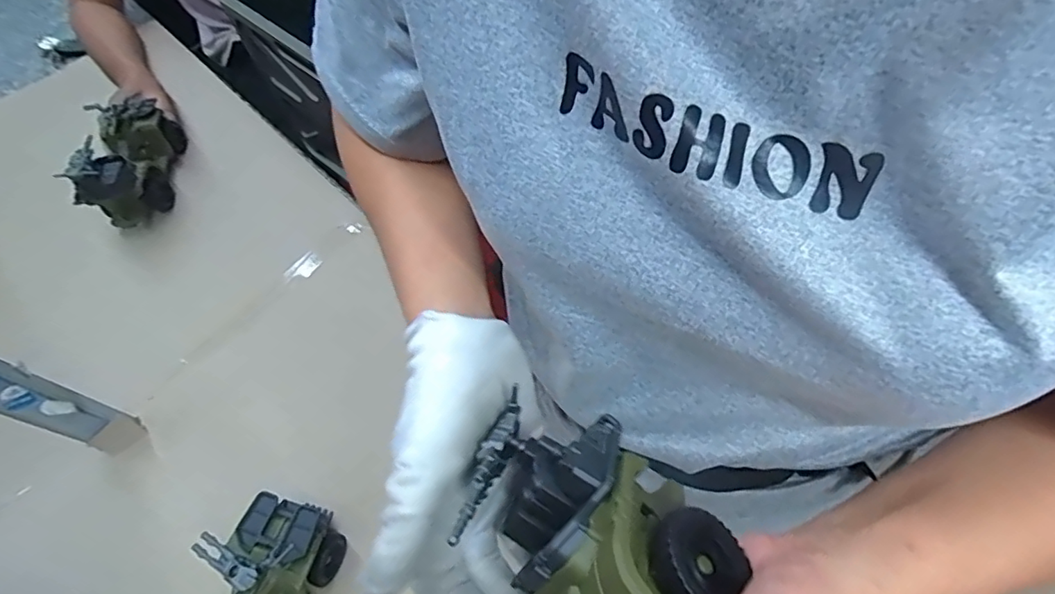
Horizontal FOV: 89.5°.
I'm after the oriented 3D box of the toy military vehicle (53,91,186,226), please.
[{"bbox_3d":[-0.579,-0.203,0.777,0.092,0.115,0.180,-15,60,-4],"label":"toy military vehicle"}]

